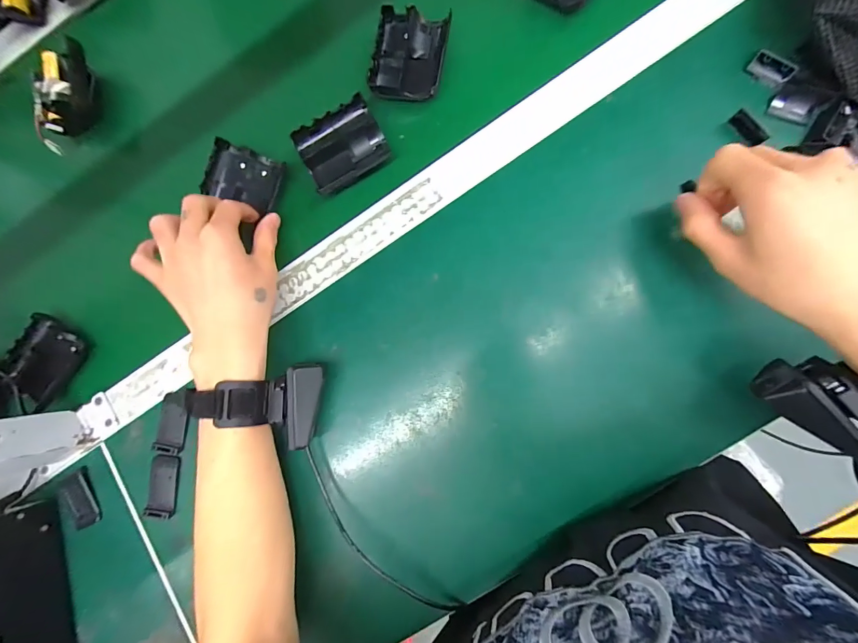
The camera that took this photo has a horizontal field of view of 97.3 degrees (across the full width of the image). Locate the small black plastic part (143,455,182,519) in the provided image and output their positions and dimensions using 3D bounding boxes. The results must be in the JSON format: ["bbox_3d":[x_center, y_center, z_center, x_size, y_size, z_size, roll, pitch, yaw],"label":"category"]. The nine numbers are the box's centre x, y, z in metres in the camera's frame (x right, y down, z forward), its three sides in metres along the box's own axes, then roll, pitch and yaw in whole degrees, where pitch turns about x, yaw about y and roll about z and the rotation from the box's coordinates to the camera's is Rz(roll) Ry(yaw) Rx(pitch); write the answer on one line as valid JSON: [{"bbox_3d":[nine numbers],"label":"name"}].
[{"bbox_3d":[-0.254,0.157,0.358,0.030,0.007,0.057,2,86,8],"label":"small black plastic part"}]

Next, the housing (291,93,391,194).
[{"bbox_3d":[-0.082,-0.165,0.359,0.078,0.022,0.065,-30,82,5],"label":"housing"}]

